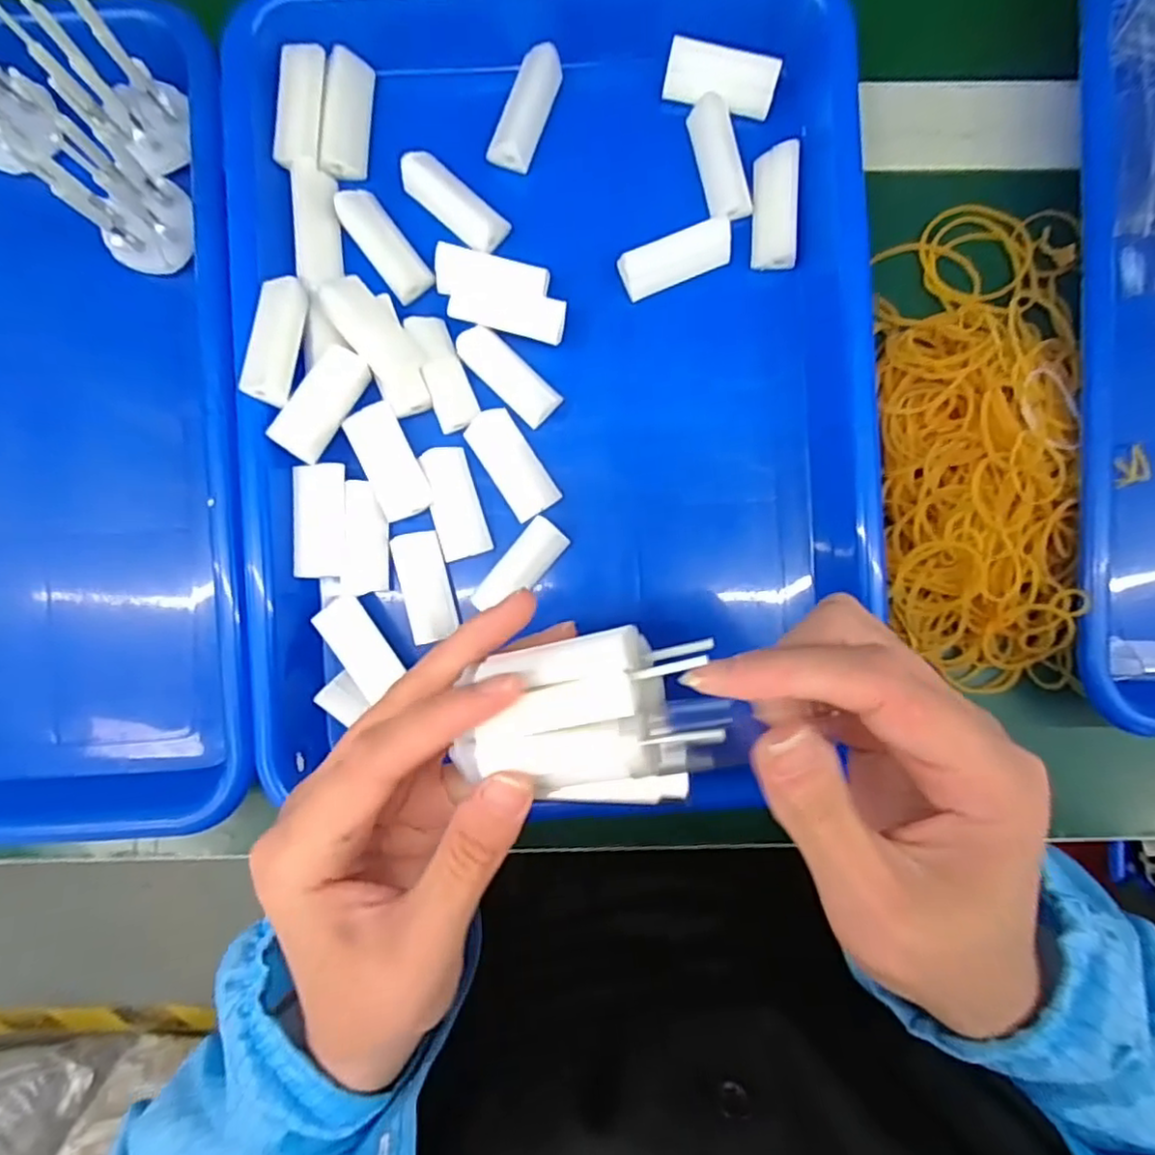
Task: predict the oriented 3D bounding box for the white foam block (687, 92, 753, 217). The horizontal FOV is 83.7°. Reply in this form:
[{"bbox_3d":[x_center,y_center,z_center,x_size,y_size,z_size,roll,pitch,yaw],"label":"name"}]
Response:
[{"bbox_3d":[0.060,-0.174,0.268,0.017,0.011,0.047,-15,90,0],"label":"white foam block"}]

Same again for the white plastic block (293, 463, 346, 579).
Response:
[{"bbox_3d":[-0.104,-0.023,0.261,0.020,0.006,0.045,1,90,0],"label":"white plastic block"}]

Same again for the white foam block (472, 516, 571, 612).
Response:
[{"bbox_3d":[-0.024,-0.003,0.271,0.018,0.009,0.045,40,90,0],"label":"white foam block"}]

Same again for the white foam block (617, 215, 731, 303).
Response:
[{"bbox_3d":[0.041,-0.133,0.269,0.046,0.011,0.017,-22,90,0],"label":"white foam block"}]

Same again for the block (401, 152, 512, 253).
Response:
[{"bbox_3d":[-0.051,-0.154,0.264,0.045,0.012,0.018,37,90,0],"label":"block"}]

